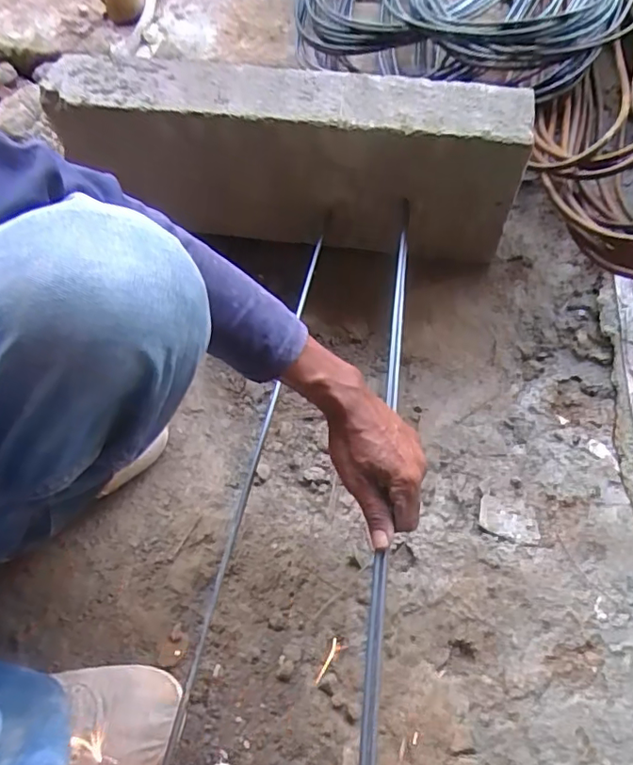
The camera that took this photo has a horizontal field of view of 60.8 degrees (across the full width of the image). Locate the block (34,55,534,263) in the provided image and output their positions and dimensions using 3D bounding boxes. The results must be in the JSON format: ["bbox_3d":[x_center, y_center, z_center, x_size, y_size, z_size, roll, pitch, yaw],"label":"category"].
[{"bbox_3d":[-0.035,-0.291,0.734,0.572,0.219,0.121,9,63,9],"label":"block"}]

